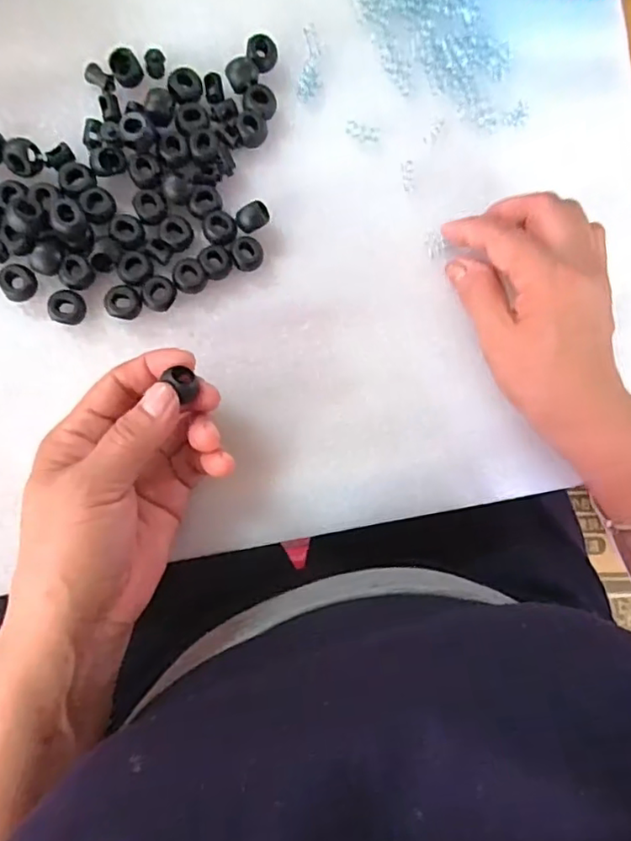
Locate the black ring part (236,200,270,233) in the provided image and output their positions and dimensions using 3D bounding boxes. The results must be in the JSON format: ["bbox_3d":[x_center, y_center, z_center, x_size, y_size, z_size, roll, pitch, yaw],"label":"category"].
[{"bbox_3d":[-0.034,-0.109,0.310,0.018,0.010,0.012,-33,94,-10],"label":"black ring part"}]

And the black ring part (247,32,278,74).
[{"bbox_3d":[-0.029,-0.201,0.315,0.016,0.007,0.019,37,82,-7],"label":"black ring part"}]

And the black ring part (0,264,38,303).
[{"bbox_3d":[-0.149,-0.070,0.290,0.018,0.008,0.018,0,88,-10],"label":"black ring part"}]

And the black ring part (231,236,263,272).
[{"bbox_3d":[-0.037,-0.090,0.312,0.016,0.008,0.016,0,88,-10],"label":"black ring part"}]

